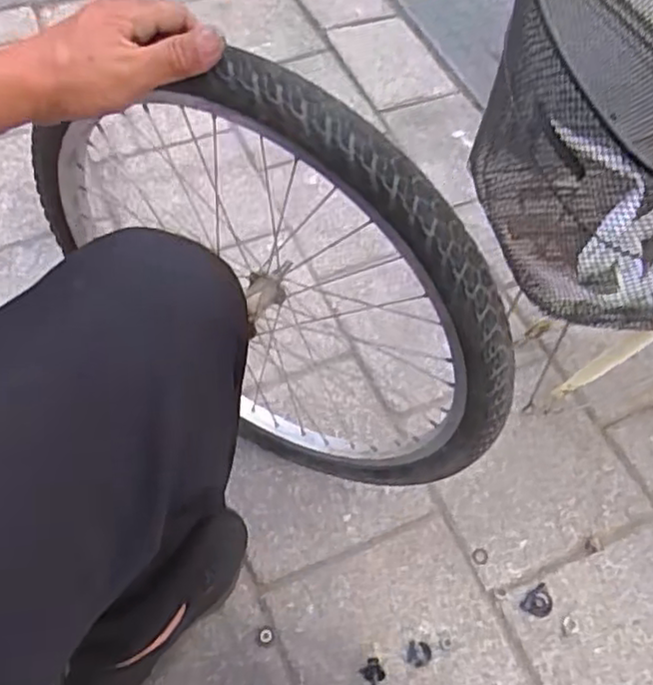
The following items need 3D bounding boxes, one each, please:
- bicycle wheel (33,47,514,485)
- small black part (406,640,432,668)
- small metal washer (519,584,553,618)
[{"bbox_3d":[-0.066,-0.031,0.667,0.491,0.507,0.057,24,60,15],"label":"bicycle wheel"},{"bbox_3d":[0.106,0.354,0.779,0.028,0.004,0.026,0,57,0],"label":"small black part"},{"bbox_3d":[0.251,0.306,0.809,0.031,0.004,0.039,37,64,21],"label":"small metal washer"}]

